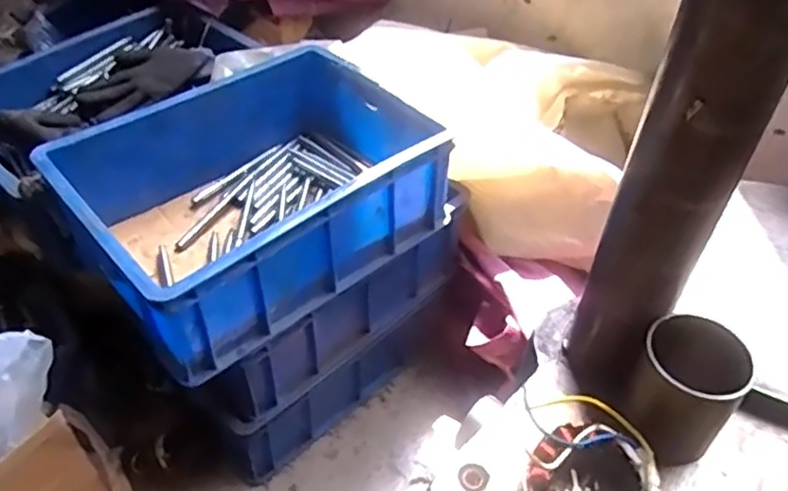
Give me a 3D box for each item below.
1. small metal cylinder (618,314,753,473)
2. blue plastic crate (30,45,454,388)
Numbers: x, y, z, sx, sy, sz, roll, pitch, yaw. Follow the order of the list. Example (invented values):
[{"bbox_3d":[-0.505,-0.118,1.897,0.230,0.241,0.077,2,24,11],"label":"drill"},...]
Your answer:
[{"bbox_3d":[0.196,0.102,0.463,0.067,0.088,0.066,23,48,19],"label":"small metal cylinder"},{"bbox_3d":[-0.157,-0.070,0.816,0.414,0.144,0.287,-32,54,-30],"label":"blue plastic crate"}]

